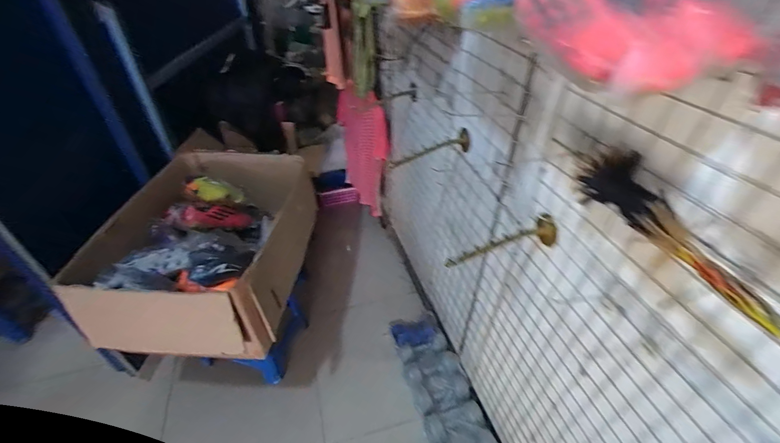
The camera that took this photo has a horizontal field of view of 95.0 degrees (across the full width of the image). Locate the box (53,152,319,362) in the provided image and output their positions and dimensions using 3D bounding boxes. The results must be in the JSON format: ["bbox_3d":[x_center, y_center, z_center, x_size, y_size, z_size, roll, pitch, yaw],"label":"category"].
[{"bbox_3d":[-0.595,0.051,1.244,0.540,0.313,0.774,2,42,4],"label":"box"}]

